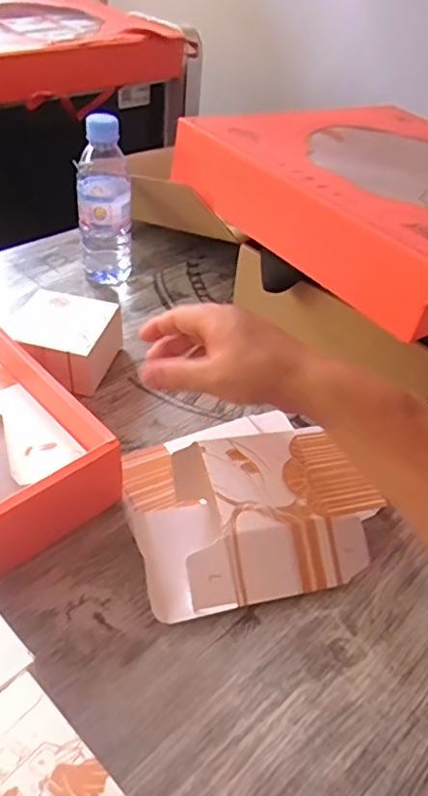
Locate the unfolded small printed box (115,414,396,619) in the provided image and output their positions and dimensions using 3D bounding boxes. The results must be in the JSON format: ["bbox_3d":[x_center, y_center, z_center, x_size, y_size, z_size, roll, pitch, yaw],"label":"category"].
[{"bbox_3d":[0.025,0.076,0.462,0.191,0.040,0.162,-10,46,-15],"label":"unfolded small printed box"}]

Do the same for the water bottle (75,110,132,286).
[{"bbox_3d":[-0.123,-0.215,0.656,0.060,0.178,0.054,-5,45,-11],"label":"water bottle"}]

